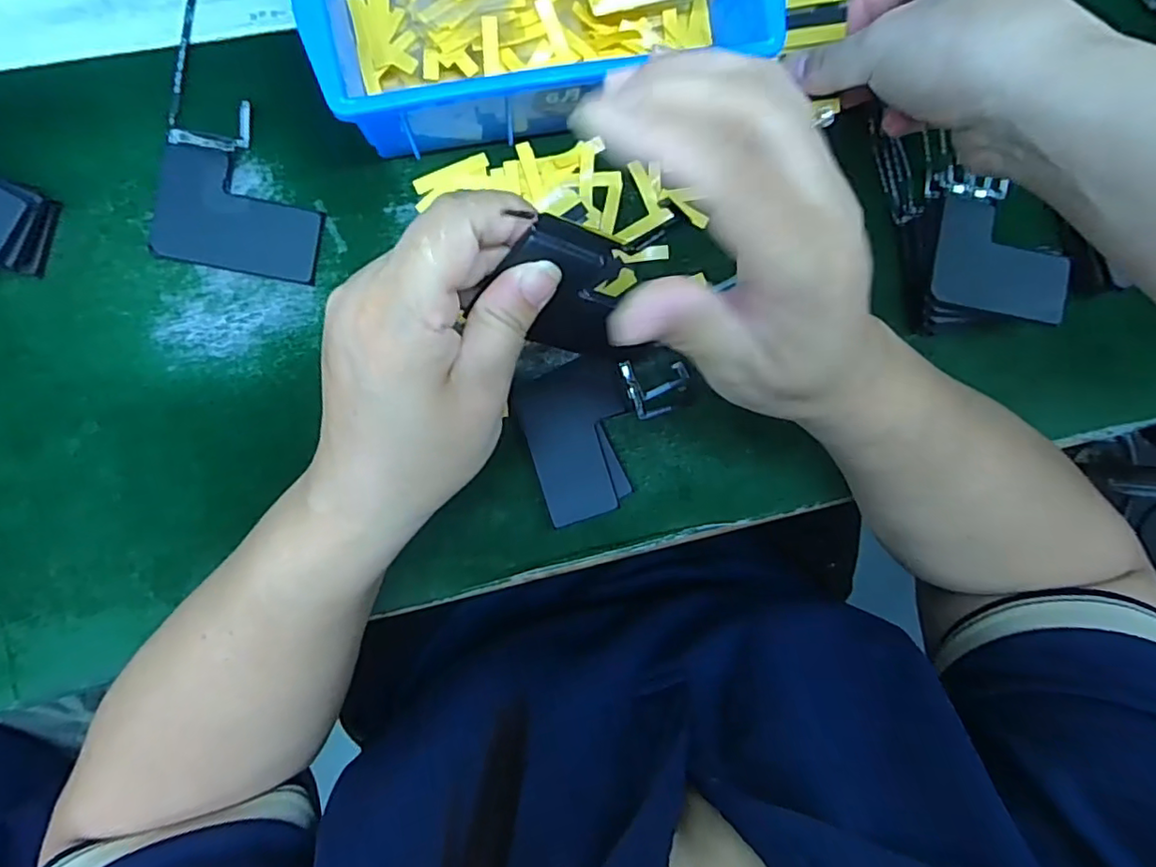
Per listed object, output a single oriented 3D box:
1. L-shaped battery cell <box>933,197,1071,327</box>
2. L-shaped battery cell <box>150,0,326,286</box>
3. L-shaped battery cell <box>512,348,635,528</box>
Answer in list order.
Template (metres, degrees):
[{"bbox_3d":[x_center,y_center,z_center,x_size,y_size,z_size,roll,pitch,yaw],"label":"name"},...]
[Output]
[{"bbox_3d":[0.221,-0.092,0.306,0.074,0.007,0.055,10,92,-8],"label":"L-shaped battery cell"},{"bbox_3d":[-0.159,-0.158,0.289,0.078,0.006,0.156,8,90,-7],"label":"L-shaped battery cell"},{"bbox_3d":[0.004,0.002,0.305,0.058,0.004,0.080,-18,90,-8],"label":"L-shaped battery cell"}]

